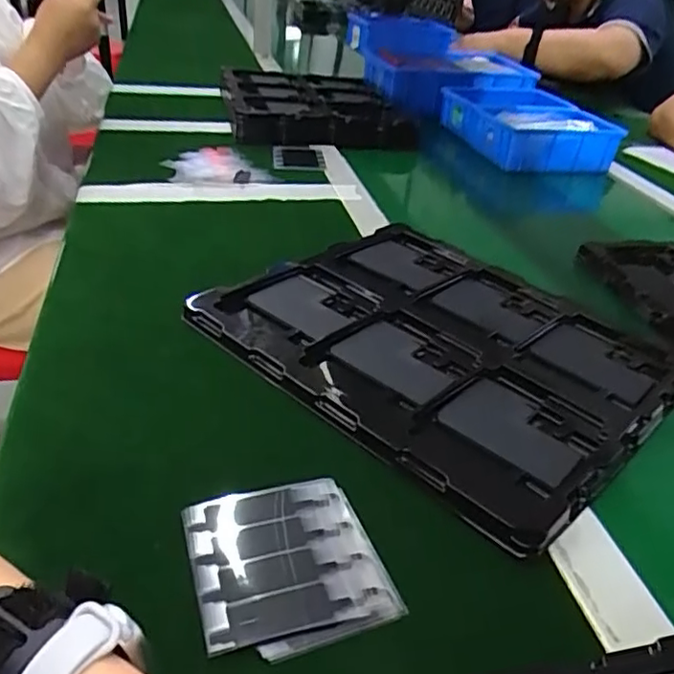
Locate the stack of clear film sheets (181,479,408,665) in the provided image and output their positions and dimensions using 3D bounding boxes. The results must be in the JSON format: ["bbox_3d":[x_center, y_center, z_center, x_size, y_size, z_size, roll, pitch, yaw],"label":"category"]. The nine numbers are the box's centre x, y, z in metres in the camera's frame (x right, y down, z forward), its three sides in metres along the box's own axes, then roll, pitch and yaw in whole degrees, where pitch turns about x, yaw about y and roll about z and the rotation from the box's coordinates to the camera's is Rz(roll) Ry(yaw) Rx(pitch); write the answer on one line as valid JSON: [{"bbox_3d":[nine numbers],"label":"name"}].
[{"bbox_3d":[-0.026,0.115,0.324,0.094,0.005,0.094,-8,36,-20],"label":"stack of clear film sheets"}]

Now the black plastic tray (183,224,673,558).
[{"bbox_3d":[0.085,0.001,0.505,0.319,0.014,0.280,32,41,33],"label":"black plastic tray"}]

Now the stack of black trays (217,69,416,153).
[{"bbox_3d":[-0.035,-0.359,0.978,0.282,0.052,0.242,-2,34,-13],"label":"stack of black trays"}]

